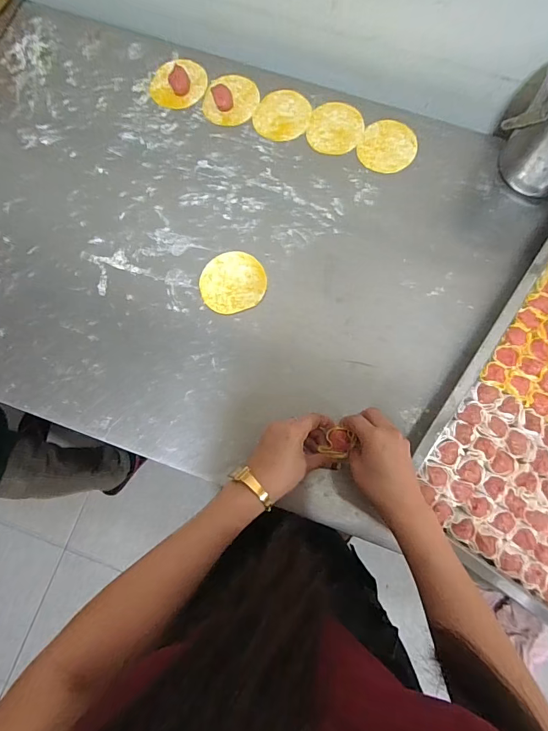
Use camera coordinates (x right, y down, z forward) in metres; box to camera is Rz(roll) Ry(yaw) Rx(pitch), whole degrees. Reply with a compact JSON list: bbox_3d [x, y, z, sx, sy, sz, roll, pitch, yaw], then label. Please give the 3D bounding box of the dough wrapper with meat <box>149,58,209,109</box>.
[{"bbox_3d":[-0.147,-0.434,0.604,0.086,0.015,0.074,0,79,-1],"label":"dough wrapper with meat"}]

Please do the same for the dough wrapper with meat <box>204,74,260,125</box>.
[{"bbox_3d":[-0.063,-0.403,0.598,0.076,0.010,0.084,23,79,3],"label":"dough wrapper with meat"}]

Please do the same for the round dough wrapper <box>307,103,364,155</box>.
[{"bbox_3d":[0.093,-0.357,0.592,0.081,0.004,0.084,8,79,1],"label":"round dough wrapper"}]

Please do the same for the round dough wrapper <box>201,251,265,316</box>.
[{"bbox_3d":[-0.057,-0.116,0.544,0.088,0.007,0.085,0,79,-1],"label":"round dough wrapper"}]

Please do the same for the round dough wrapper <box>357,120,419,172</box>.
[{"bbox_3d":[0.170,-0.325,0.584,0.080,0.004,0.084,0,82,2],"label":"round dough wrapper"}]

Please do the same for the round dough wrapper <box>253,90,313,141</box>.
[{"bbox_3d":[0.013,-0.379,0.597,0.082,0.007,0.084,0,79,-1],"label":"round dough wrapper"}]

